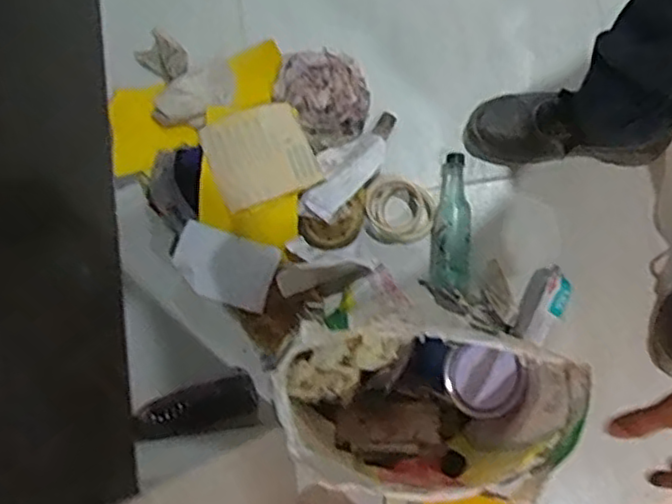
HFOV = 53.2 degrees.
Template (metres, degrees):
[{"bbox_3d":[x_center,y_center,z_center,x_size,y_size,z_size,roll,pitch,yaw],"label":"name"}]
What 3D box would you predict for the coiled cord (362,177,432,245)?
[{"bbox_3d":[0.101,-0.071,1.101,0.108,0.043,0.110,0,78,0],"label":"coiled cord"}]

